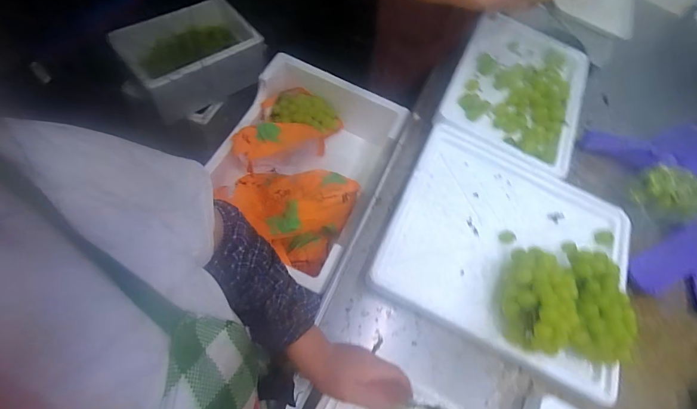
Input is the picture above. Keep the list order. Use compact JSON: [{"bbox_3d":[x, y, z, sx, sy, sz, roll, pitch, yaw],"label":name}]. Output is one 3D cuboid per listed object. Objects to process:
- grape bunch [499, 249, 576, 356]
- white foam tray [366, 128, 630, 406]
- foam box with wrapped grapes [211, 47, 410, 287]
[{"bbox_3d":[0.299,0.149,0.591,0.086,0.107,0.169,18,63,-3],"label":"grape bunch"},{"bbox_3d":[0.300,0.073,0.666,0.439,0.047,0.385,27,63,3],"label":"white foam tray"},{"bbox_3d":[-0.115,-0.073,0.820,0.339,0.157,0.469,25,63,2],"label":"foam box with wrapped grapes"}]

